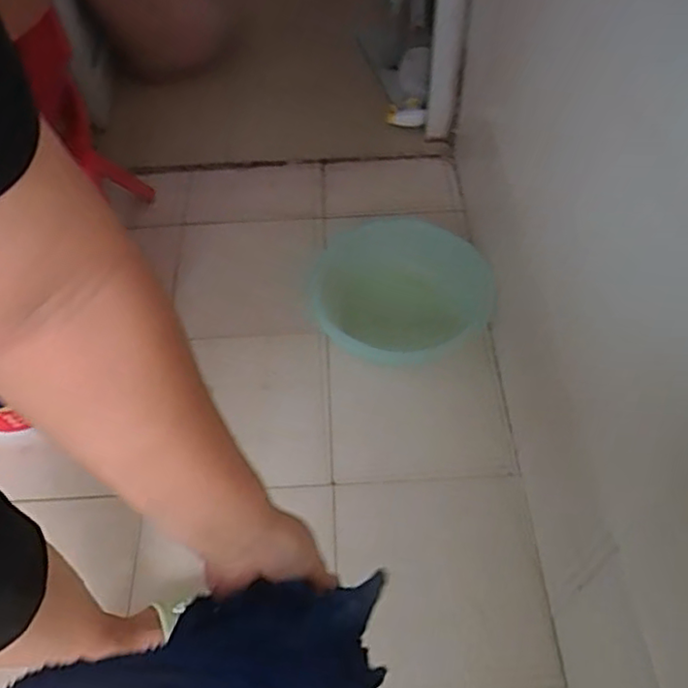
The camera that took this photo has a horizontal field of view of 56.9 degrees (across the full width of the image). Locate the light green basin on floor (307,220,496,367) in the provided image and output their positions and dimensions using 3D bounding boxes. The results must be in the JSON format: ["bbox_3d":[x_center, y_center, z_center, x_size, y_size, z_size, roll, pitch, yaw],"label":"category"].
[{"bbox_3d":[0.077,-0.095,1.168,0.368,0.094,0.294,28,60,21],"label":"light green basin on floor"}]

